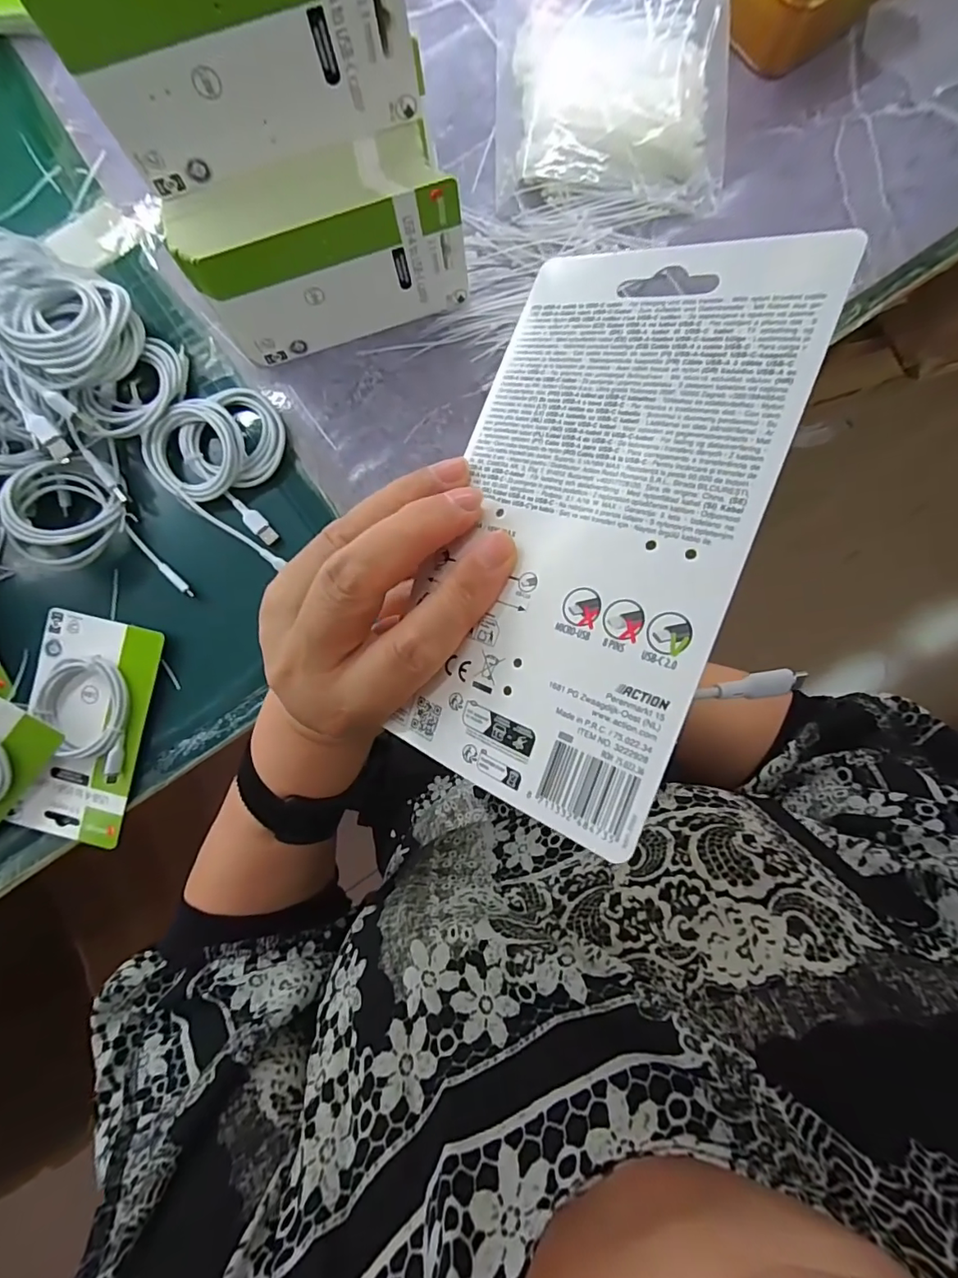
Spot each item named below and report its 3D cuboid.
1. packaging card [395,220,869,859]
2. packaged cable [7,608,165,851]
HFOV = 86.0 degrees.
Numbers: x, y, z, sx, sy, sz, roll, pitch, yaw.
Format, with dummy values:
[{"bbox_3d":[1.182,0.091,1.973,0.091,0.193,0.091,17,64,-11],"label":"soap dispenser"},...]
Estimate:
[{"bbox_3d":[0.032,-0.037,0.159,0.096,0.004,0.176,21,89,31],"label":"packaging card"},{"bbox_3d":[-0.325,0.074,0.419,0.098,0.017,0.182,13,88,1],"label":"packaged cable"}]

